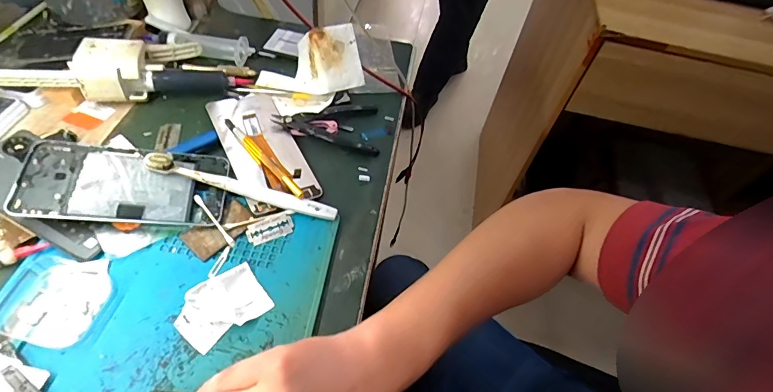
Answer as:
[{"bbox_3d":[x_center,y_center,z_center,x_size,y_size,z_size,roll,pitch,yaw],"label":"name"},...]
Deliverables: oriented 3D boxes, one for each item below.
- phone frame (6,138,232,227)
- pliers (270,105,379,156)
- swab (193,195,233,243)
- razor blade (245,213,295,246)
[{"bbox_3d":[-0.240,-0.011,0.374,0.166,0.009,0.078,5,59,-15],"label":"phone frame"},{"bbox_3d":[-0.069,-0.082,0.460,0.116,0.011,0.079,1,53,-7],"label":"pliers"},{"bbox_3d":[-0.162,0.021,0.376,0.006,0.008,0.065,-34,62,-27],"label":"swab"},{"bbox_3d":[-0.110,0.031,0.382,0.042,0.004,0.022,-20,68,-17],"label":"razor blade"}]

